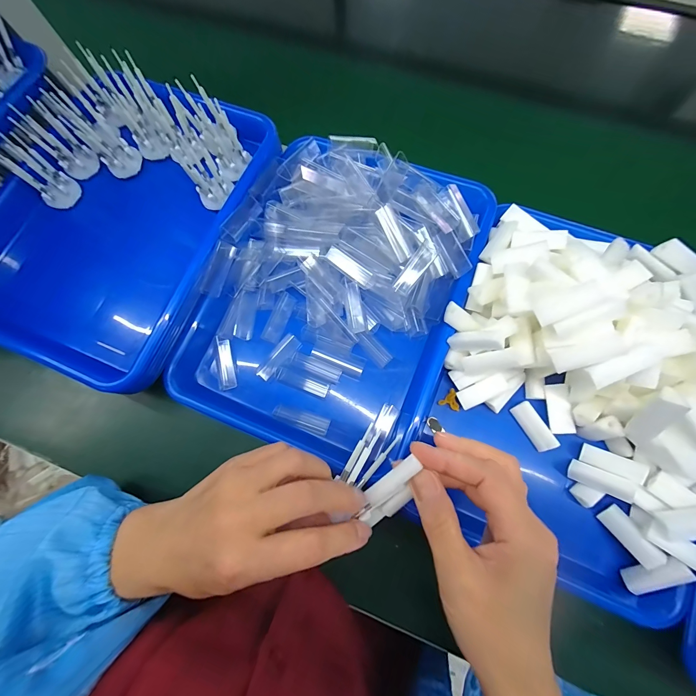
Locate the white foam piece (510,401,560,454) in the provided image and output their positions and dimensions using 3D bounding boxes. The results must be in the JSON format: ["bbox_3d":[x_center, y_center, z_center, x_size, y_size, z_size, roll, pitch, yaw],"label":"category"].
[{"bbox_3d":[0.176,0.074,0.298,0.016,0.017,0.046,-29,76,-5],"label":"white foam piece"}]

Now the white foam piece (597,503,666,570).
[{"bbox_3d":[0.239,0.159,0.267,0.020,0.008,0.046,-57,44,29],"label":"white foam piece"}]

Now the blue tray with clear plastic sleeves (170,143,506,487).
[{"bbox_3d":[-0.013,-0.059,0.327,0.246,0.056,0.325,22,77,7],"label":"blue tray with clear plastic sleeves"}]

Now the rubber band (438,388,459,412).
[{"bbox_3d":[0.103,0.054,0.312,0.021,0.006,0.019,-45,84,6],"label":"rubber band"}]

